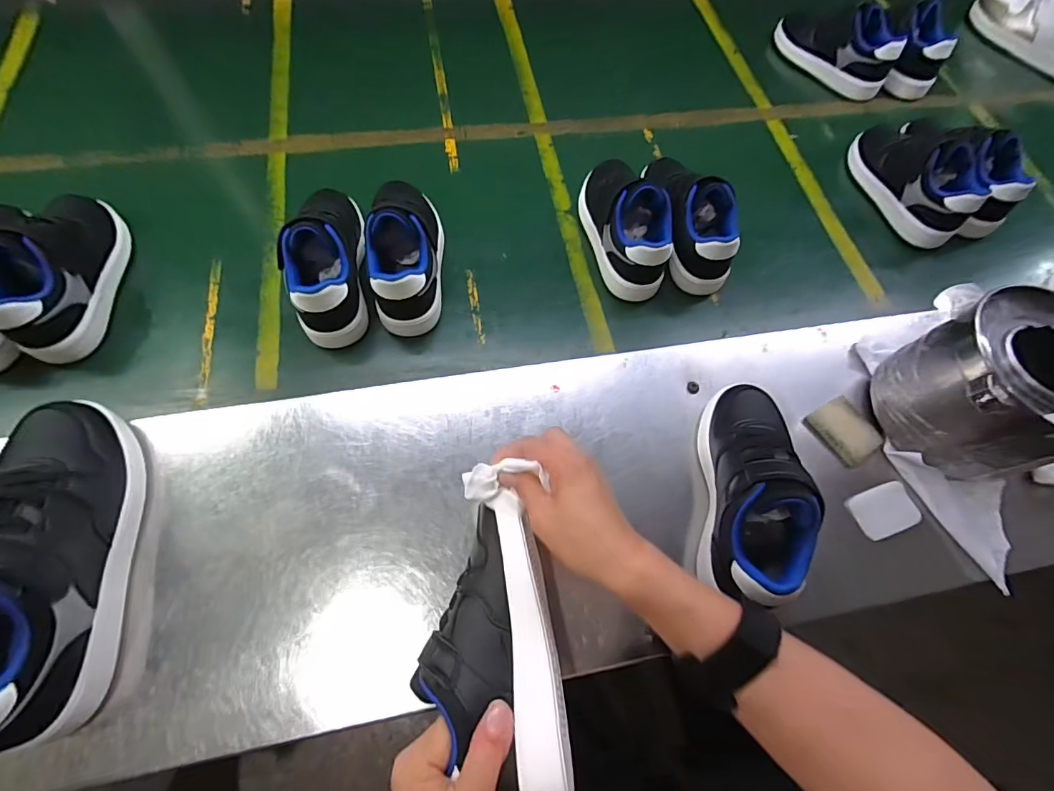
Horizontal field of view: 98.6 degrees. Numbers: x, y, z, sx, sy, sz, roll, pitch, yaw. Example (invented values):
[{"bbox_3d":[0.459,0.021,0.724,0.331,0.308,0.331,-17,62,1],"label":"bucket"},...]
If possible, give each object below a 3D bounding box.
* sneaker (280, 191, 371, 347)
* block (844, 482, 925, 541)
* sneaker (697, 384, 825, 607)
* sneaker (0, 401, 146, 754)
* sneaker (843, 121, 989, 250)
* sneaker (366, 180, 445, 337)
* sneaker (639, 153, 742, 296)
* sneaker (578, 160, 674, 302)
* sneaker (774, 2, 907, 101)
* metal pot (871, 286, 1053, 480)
[{"bbox_3d":[-0.210,-0.153,0.479,0.074,0.095,0.191,-3,67,-6],"label":"sneaker"},{"bbox_3d":[0.334,0.108,0.423,0.064,0.013,0.042,-16,68,-13],"label":"block"},{"bbox_3d":[0.194,0.071,0.376,0.074,0.091,0.186,9,67,0],"label":"sneaker"},{"bbox_3d":[-0.349,0.111,0.324,0.076,0.096,0.238,-7,68,-7],"label":"sneaker"},{"bbox_3d":[0.504,-0.293,0.590,0.080,0.089,0.187,-13,69,-10],"label":"sneaker"},{"bbox_3d":[-0.128,-0.165,0.486,0.070,0.094,0.185,-2,67,-5],"label":"sneaker"},{"bbox_3d":[0.189,-0.211,0.522,0.065,0.085,0.183,-13,80,-7],"label":"sneaker"},{"bbox_3d":[0.121,-0.211,0.524,0.085,0.088,0.181,-11,68,-9],"label":"sneaker"},{"bbox_3d":[0.473,-0.543,0.692,0.190,0.082,0.070,42,70,13],"label":"sneaker"},{"bbox_3d":[0.414,-0.002,0.407,0.145,0.124,0.137,2,65,-5],"label":"metal pot"}]

